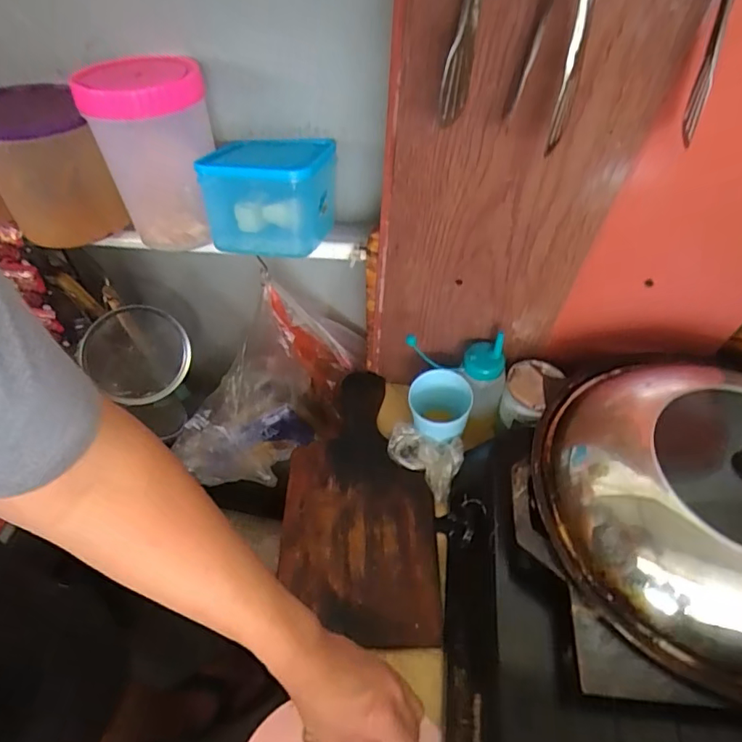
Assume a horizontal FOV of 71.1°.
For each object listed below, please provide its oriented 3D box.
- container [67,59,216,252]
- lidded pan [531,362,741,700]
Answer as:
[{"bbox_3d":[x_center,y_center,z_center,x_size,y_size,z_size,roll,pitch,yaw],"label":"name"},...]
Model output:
[{"bbox_3d":[-0.233,-0.239,0.574,0.120,0.169,0.115,-19,53,-15],"label":"container"},{"bbox_3d":[0.296,0.112,0.453,0.282,0.125,0.304,-26,55,-20],"label":"lidded pan"}]

